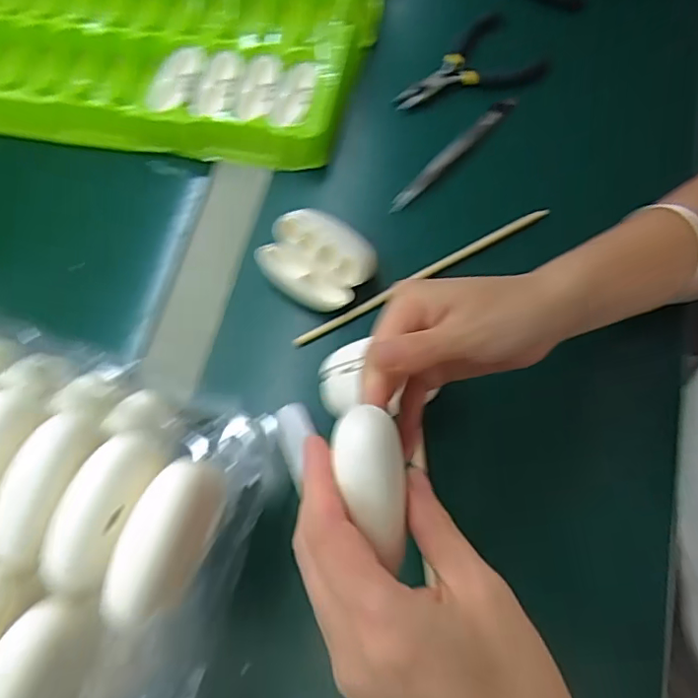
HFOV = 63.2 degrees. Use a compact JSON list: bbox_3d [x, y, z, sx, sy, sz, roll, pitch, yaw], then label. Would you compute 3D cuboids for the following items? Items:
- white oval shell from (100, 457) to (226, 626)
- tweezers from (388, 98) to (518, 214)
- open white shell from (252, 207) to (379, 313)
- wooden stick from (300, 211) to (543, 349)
[{"bbox_3d":[-0.078,0.081,0.243,0.027,0.029,0.067,18,73,9],"label":"white oval shell"},{"bbox_3d":[0.076,-0.144,0.412,0.131,0.006,0.012,-44,74,-11],"label":"tweezers"},{"bbox_3d":[-0.022,-0.058,0.373,0.069,0.030,0.057,38,77,14],"label":"open white shell"},{"bbox_3d":[0.050,-0.050,0.380,0.192,0.008,0.008,-29,72,-6],"label":"wooden stick"}]

